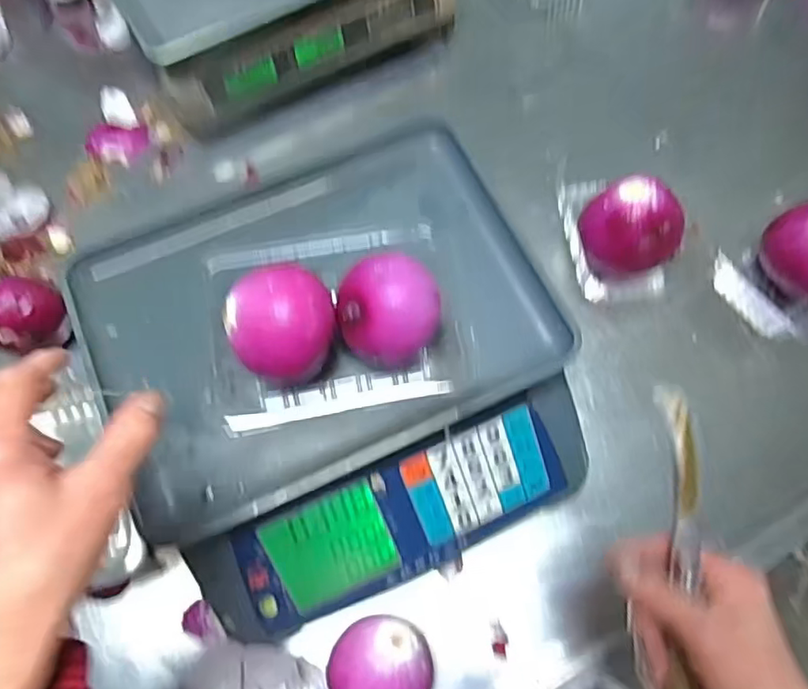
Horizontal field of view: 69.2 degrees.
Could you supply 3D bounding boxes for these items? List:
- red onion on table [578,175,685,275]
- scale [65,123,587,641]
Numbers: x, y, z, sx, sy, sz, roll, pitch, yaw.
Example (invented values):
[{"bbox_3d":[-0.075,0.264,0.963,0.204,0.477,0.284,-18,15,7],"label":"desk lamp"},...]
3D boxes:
[{"bbox_3d":[0.213,-0.106,0.559,0.089,0.089,0.079,42,75,12],"label":"red onion on table"},{"bbox_3d":[-0.050,0.018,0.472,0.321,0.101,0.326,-23,73,-9],"label":"scale"}]

